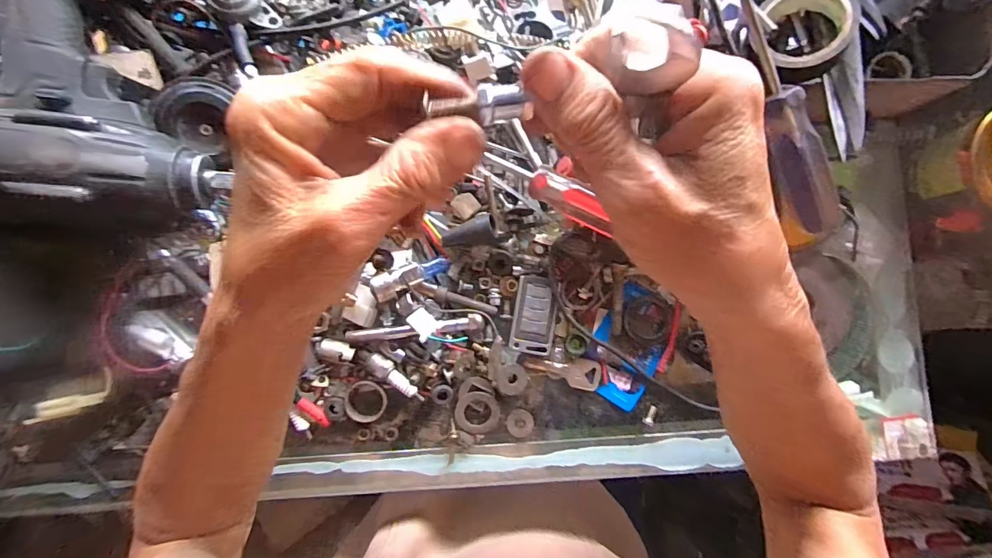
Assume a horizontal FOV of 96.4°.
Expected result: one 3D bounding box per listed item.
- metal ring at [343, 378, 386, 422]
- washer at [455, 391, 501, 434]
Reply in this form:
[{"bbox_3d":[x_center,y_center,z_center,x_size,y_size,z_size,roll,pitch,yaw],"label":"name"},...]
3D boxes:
[{"bbox_3d":[-0.097,0.092,0.335,0.031,0.012,0.033,0,88,0],"label":"metal ring"},{"bbox_3d":[-0.014,0.101,0.336,0.033,0.006,0.032,0,88,0],"label":"washer"}]

